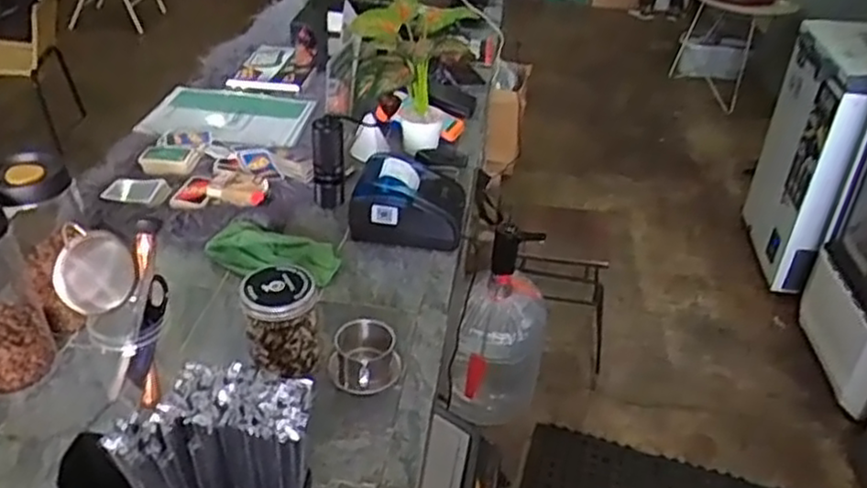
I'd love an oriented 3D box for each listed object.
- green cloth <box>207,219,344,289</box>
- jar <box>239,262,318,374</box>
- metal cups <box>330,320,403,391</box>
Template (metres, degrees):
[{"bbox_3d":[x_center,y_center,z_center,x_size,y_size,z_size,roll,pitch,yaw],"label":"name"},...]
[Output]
[{"bbox_3d":[-0.240,0.012,1.084,0.197,0.032,0.094,15,37,16],"label":"green cloth"},{"bbox_3d":[-0.185,0.094,0.871,0.084,0.105,0.089,2,35,-2],"label":"jar"},{"bbox_3d":[-0.087,0.146,0.906,0.087,0.059,0.088,11,36,11],"label":"metal cups"}]

